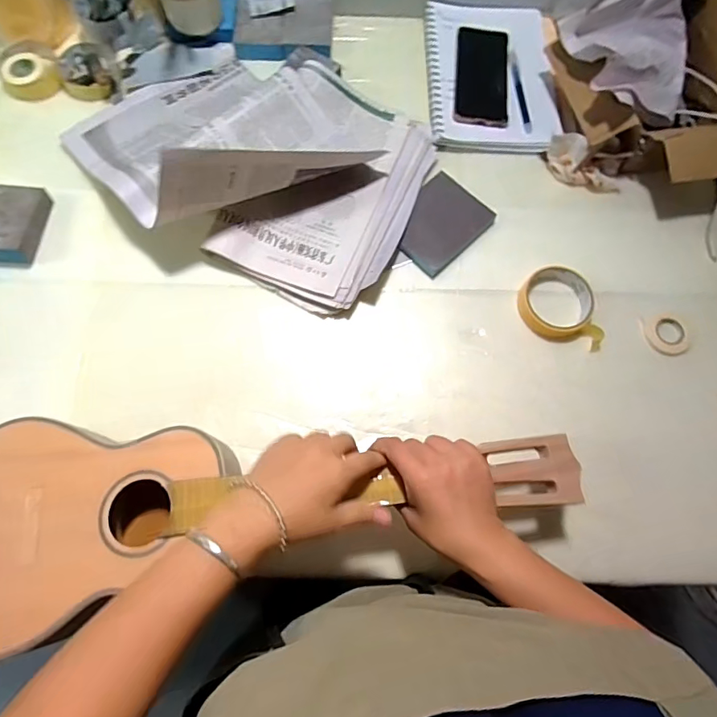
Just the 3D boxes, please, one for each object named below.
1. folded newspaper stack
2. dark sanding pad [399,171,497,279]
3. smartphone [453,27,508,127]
[{"bbox_3d":[-0.138,-0.268,0.568,0.426,0.140,0.291,22,74,5],"label":"folded newspaper stack"},{"bbox_3d":[0.101,-0.170,0.606,0.094,0.008,0.117,42,77,11],"label":"dark sanding pad"},{"bbox_3d":[0.173,-0.393,0.668,0.072,0.006,0.168,5,73,1],"label":"smartphone"}]

